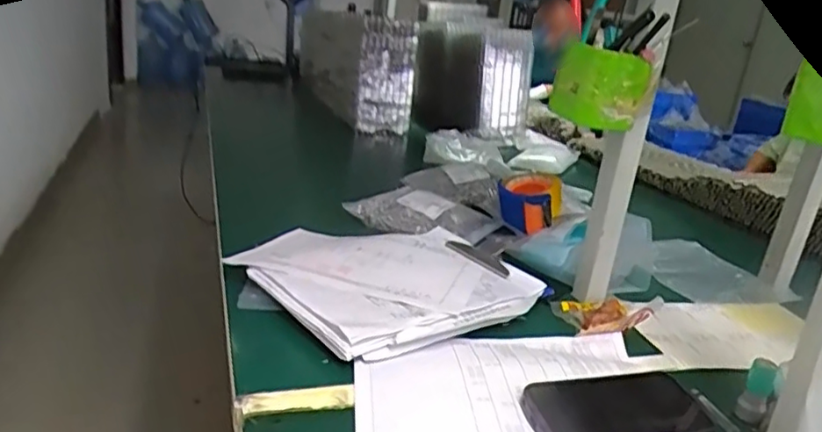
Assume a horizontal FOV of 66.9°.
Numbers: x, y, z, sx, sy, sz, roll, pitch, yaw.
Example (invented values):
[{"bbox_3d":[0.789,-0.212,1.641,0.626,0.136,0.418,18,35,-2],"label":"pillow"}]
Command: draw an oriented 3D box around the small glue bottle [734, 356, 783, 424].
[{"bbox_3d":[0.326,0.165,0.581,0.027,0.059,0.019,17,22,29],"label":"small glue bottle"}]

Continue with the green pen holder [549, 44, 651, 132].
[{"bbox_3d":[0.204,-0.139,0.675,0.078,0.080,0.058,0,21,-18],"label":"green pen holder"}]

